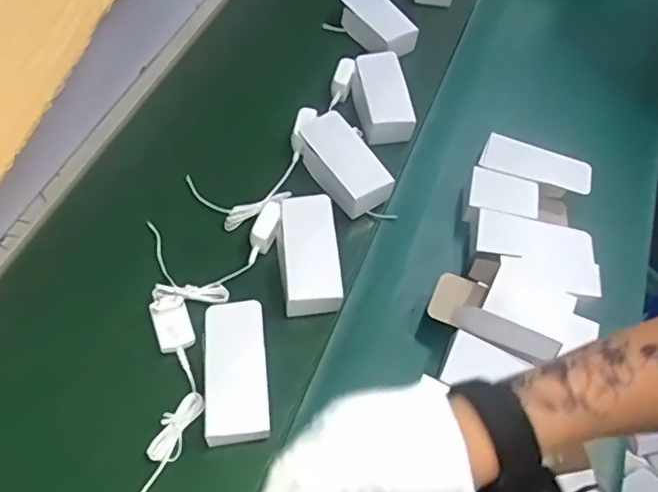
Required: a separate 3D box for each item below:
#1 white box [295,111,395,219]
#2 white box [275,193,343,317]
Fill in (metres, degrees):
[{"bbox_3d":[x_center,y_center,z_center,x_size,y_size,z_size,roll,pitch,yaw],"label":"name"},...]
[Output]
[{"bbox_3d":[0.019,-0.110,0.790,0.071,0.050,0.158,-27,63,-19],"label":"white box"},{"bbox_3d":[-0.026,0.011,0.719,0.070,0.044,0.146,-3,58,-6],"label":"white box"}]

